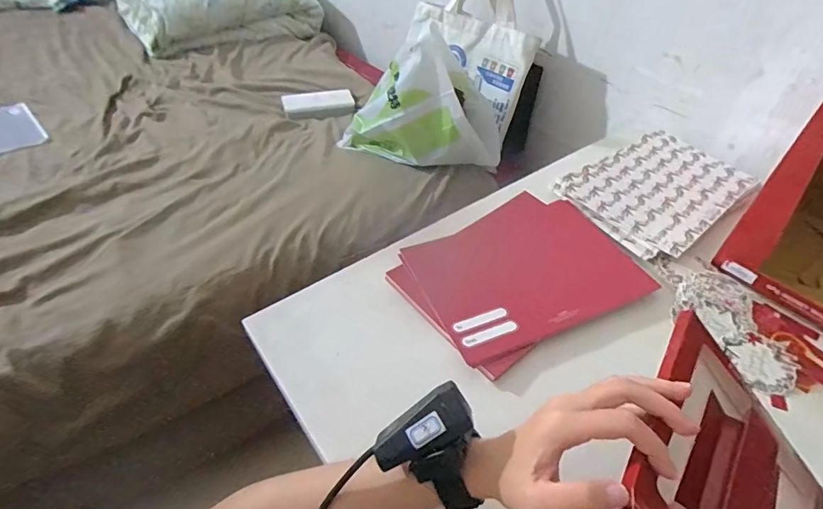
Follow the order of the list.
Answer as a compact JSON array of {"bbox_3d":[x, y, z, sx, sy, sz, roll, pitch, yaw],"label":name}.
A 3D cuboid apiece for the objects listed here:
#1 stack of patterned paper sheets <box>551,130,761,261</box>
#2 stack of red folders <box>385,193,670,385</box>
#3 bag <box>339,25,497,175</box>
[{"bbox_3d":[0.366,-0.101,0.648,0.274,0.014,0.184,-28,54,-26],"label":"stack of patterned paper sheets"},{"bbox_3d":[0.134,0.021,0.530,0.275,0.019,0.201,-24,52,-27],"label":"stack of red folders"},{"bbox_3d":[0.024,-0.287,0.842,0.330,0.237,0.130,9,44,3],"label":"bag"}]

